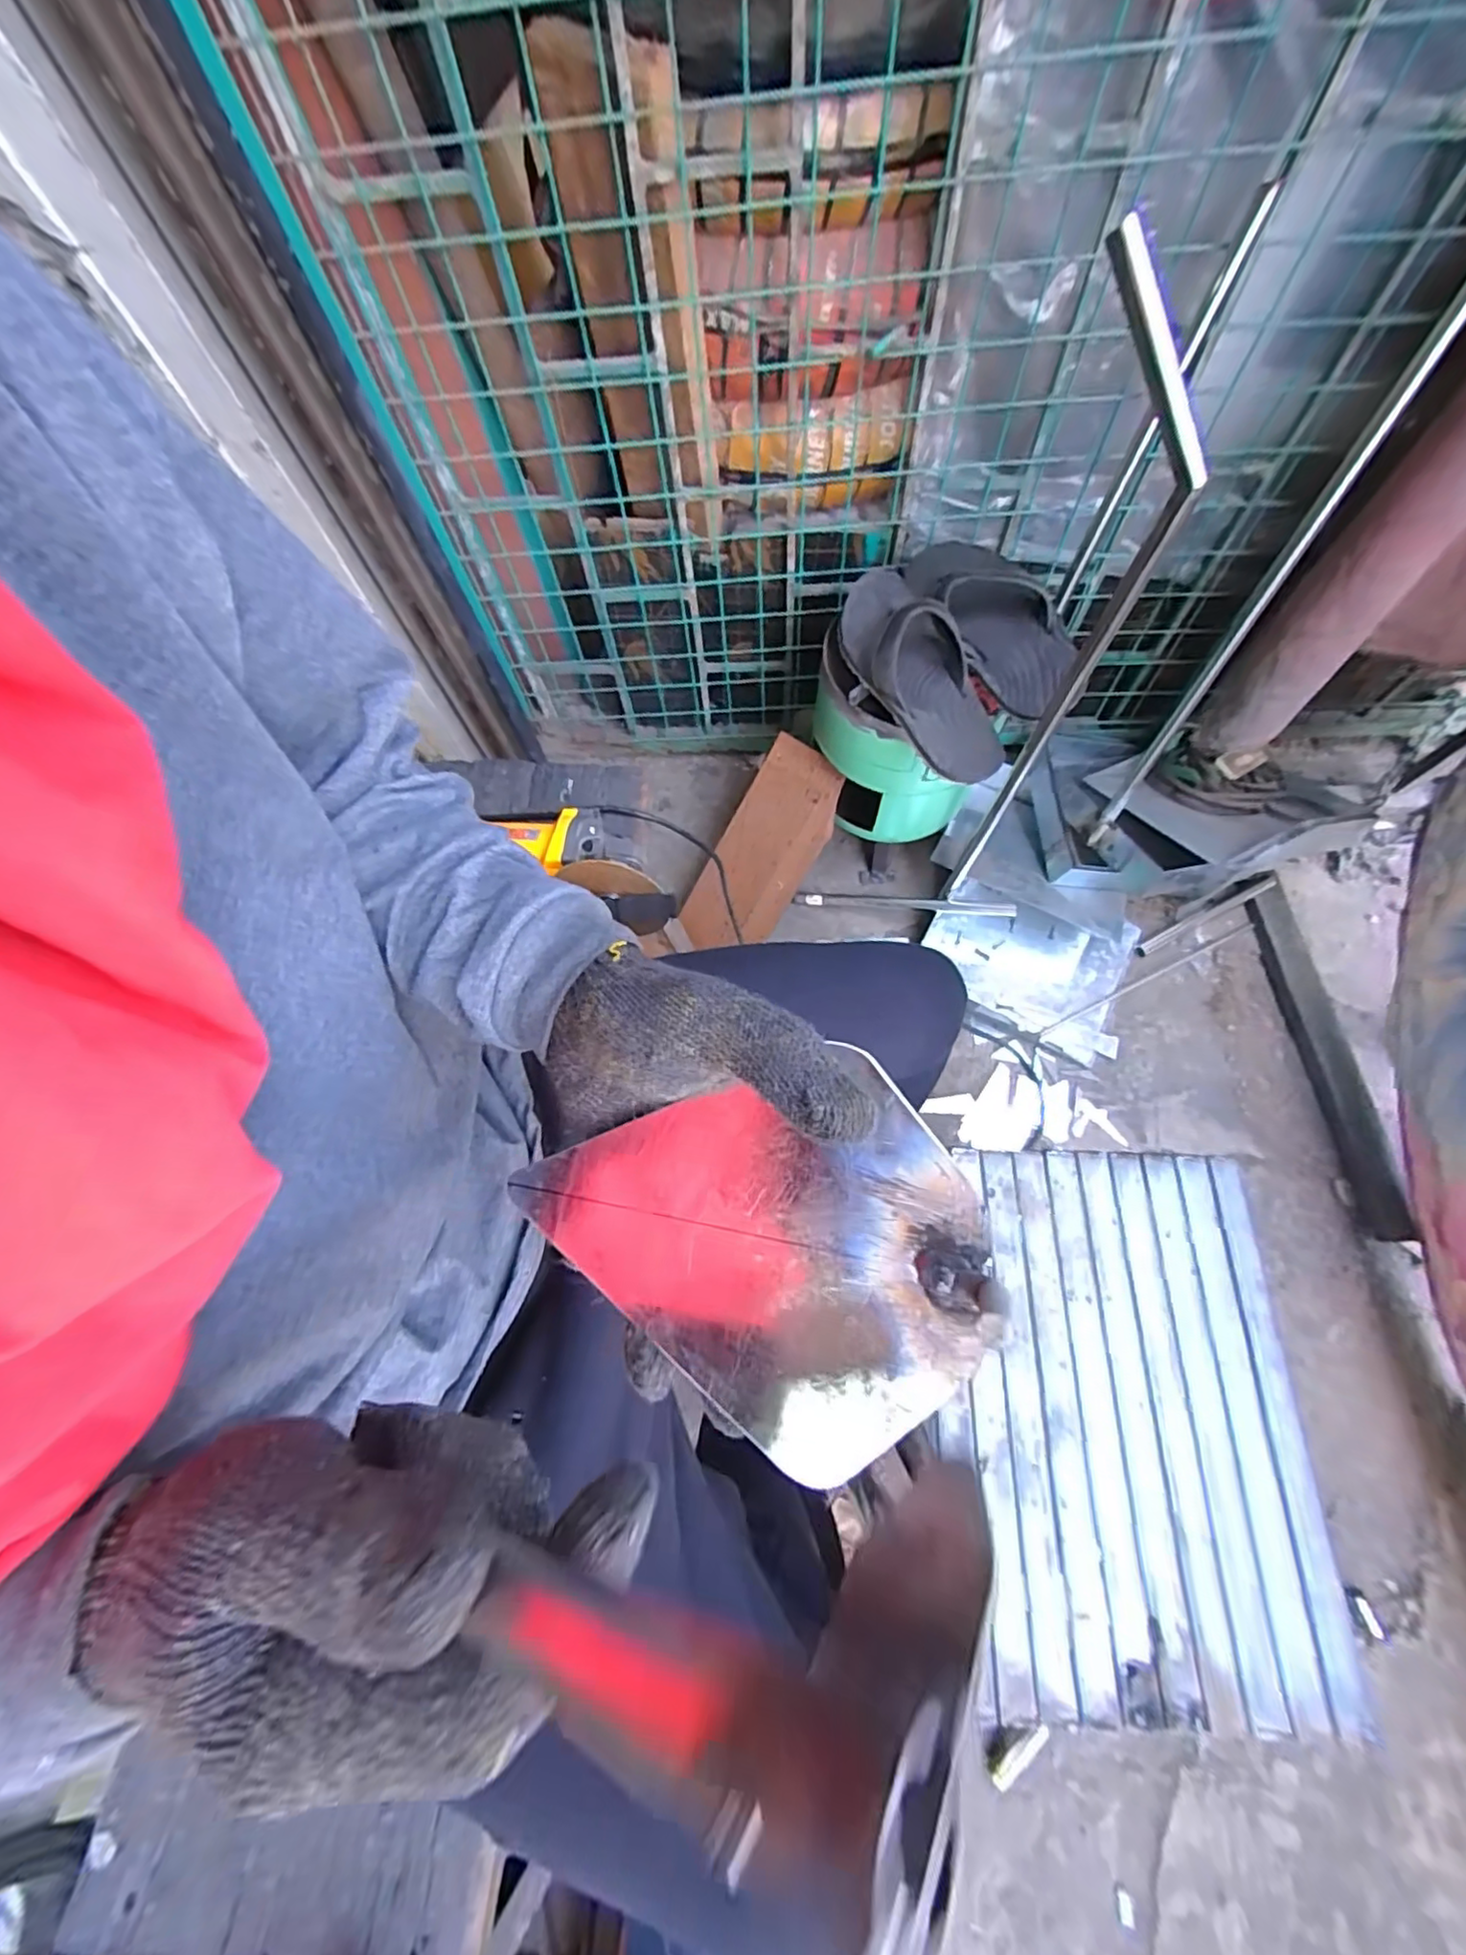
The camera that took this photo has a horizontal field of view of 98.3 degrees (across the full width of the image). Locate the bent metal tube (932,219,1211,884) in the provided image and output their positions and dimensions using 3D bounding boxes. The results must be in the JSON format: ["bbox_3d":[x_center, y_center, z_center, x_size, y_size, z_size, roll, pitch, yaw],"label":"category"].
[{"bbox_3d":[0.294,-0.290,0.669,0.112,0.659,0.050,28,72,13],"label":"bent metal tube"}]

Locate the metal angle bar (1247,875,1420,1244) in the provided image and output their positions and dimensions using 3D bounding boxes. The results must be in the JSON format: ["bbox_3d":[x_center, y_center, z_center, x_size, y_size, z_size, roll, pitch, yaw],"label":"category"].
[{"bbox_3d":[0.847,0.102,0.915,0.057,0.031,0.509,-1,68,2],"label":"metal angle bar"}]

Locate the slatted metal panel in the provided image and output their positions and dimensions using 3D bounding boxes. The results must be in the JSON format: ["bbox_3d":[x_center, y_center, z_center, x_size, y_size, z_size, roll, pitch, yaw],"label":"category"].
[{"bbox_3d":[0.280,0.303,0.454,0.240,0.019,0.338,0,68,3],"label":"slatted metal panel"}]

